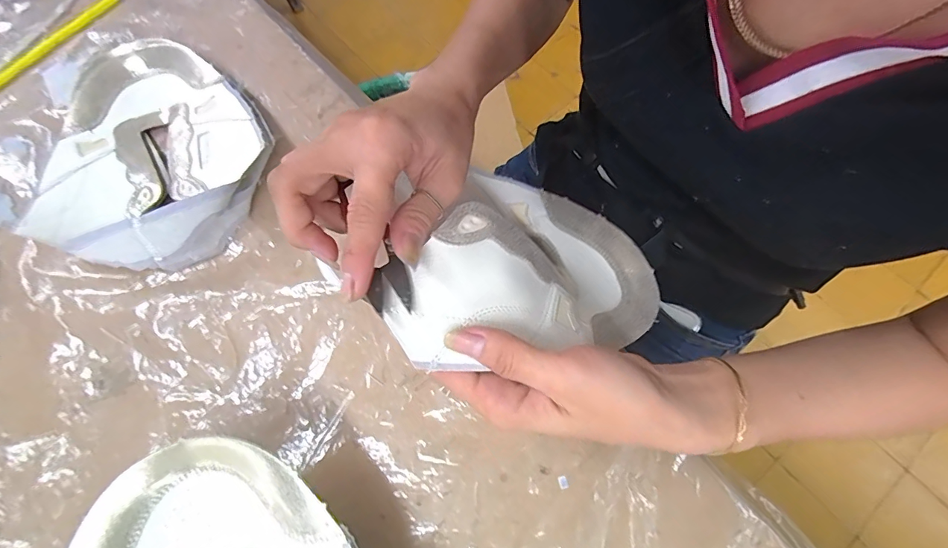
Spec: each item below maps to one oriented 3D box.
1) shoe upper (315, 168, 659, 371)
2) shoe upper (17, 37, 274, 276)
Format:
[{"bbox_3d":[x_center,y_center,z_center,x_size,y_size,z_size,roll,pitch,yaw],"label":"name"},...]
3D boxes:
[{"bbox_3d":[0.024,-0.013,0.281,0.206,0.065,0.134,-3,73,-32],"label":"shoe upper"},{"bbox_3d":[-0.272,-0.104,0.344,0.219,0.049,0.177,35,73,12],"label":"shoe upper"}]

